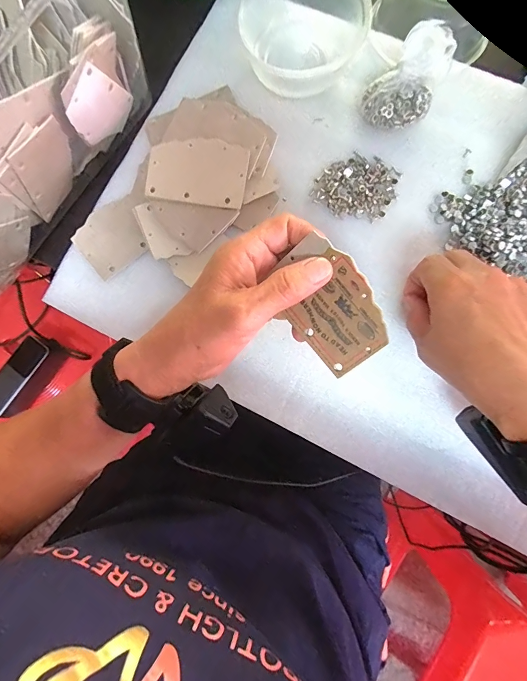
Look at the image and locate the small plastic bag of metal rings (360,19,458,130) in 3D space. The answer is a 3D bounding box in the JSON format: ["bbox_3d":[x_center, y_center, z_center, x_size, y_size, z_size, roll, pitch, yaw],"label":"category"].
[{"bbox_3d":[0.122,-0.219,0.311,0.053,0.051,0.067,32,86,7],"label":"small plastic bag of metal rings"}]

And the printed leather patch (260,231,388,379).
[{"bbox_3d":[0.043,-0.022,0.235,0.053,0.004,0.082,-37,92,25],"label":"printed leather patch"}]

